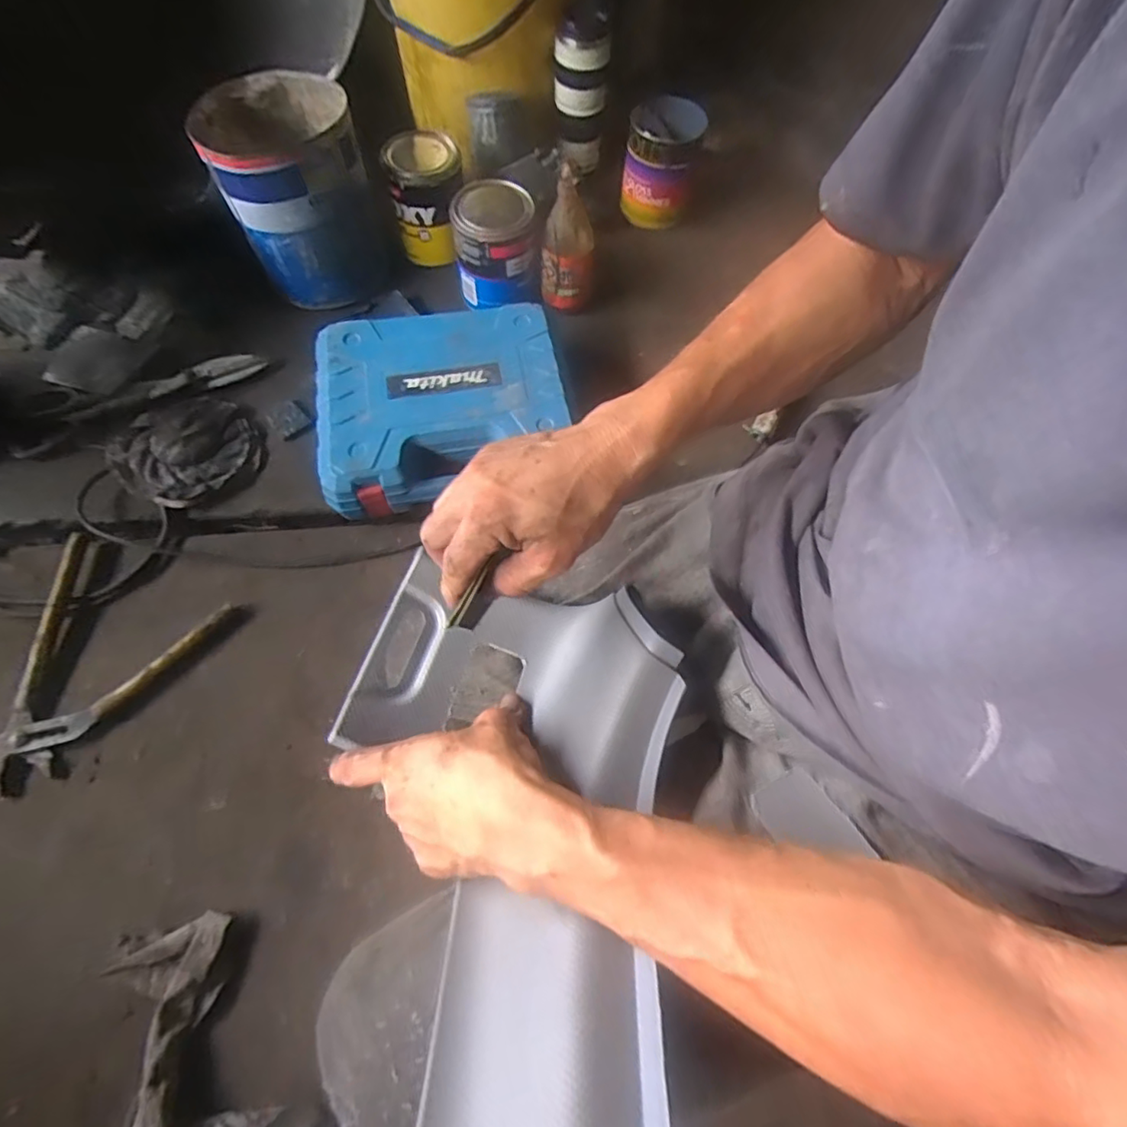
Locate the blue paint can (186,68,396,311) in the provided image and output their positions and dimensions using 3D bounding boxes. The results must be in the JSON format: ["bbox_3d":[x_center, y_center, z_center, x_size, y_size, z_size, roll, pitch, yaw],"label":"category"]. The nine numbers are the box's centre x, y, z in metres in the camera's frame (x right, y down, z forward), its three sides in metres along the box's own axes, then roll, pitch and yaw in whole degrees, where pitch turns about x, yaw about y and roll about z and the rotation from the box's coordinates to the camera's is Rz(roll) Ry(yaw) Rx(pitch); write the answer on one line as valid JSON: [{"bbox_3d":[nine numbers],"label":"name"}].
[{"bbox_3d":[-0.331,-0.463,0.746,0.166,0.196,0.172,1,65,-2],"label":"blue paint can"}]

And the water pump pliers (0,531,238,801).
[{"bbox_3d":[-0.479,0.106,0.581,0.188,0.026,0.233,23,66,8],"label":"water pump pliers"}]

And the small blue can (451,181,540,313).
[{"bbox_3d":[-0.089,-0.415,0.772,0.102,0.118,0.107,1,65,-2],"label":"small blue can"}]

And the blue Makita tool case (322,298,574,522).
[{"bbox_3d":[-0.141,-0.183,0.693,0.270,0.076,0.230,-9,66,-7],"label":"blue Makita tool case"}]

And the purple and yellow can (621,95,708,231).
[{"bbox_3d":[0.144,-0.591,0.867,0.103,0.116,0.118,14,65,4],"label":"purple and yellow can"}]

